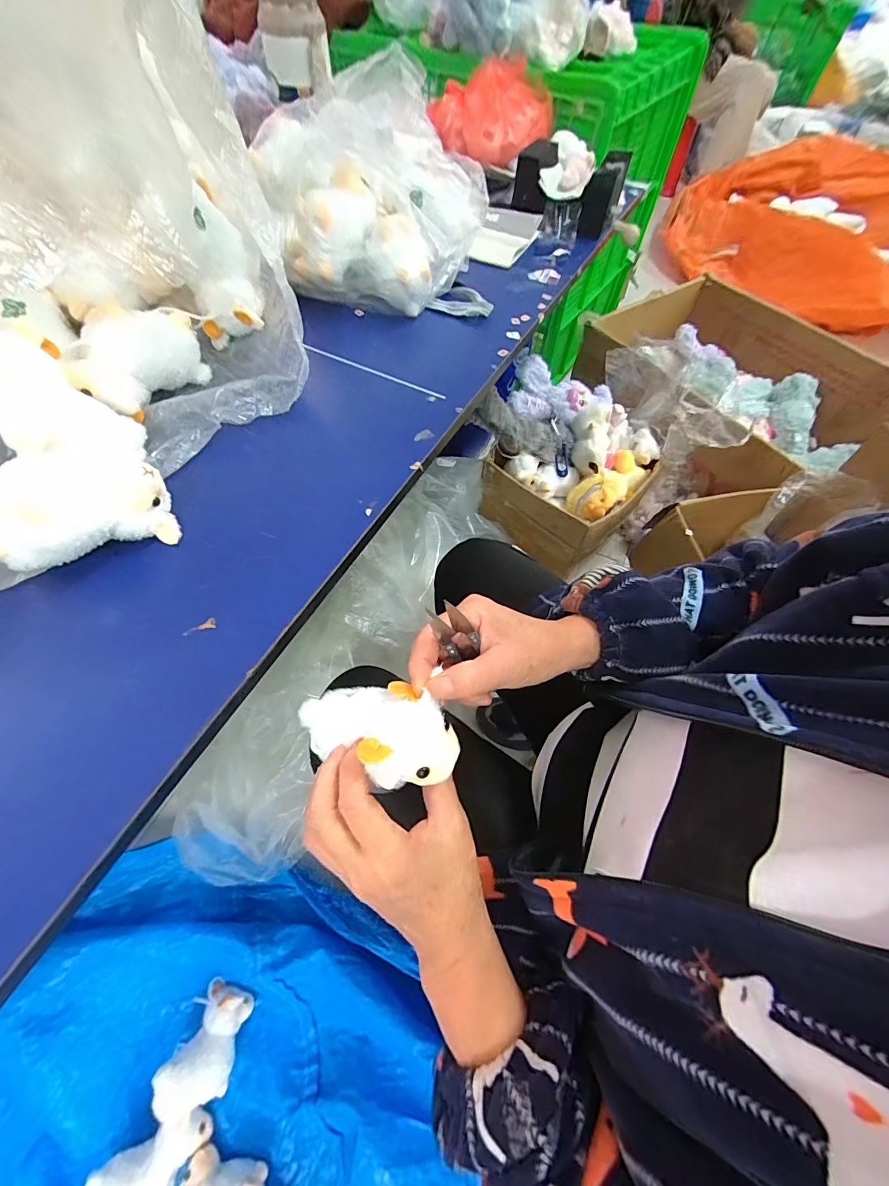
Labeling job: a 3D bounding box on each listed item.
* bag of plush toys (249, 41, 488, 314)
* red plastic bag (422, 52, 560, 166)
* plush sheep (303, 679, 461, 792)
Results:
[{"bbox_3d":[-0.087,-0.454,0.482,0.238,0.154,0.186,14,60,6],"label":"bag of plush toys"},{"bbox_3d":[0.087,-0.808,0.709,0.209,0.090,0.151,0,60,-3],"label":"red plastic bag"},{"bbox_3d":[-0.050,0.088,0.276,0.114,0.046,0.055,0,51,42],"label":"plush sheep"}]

